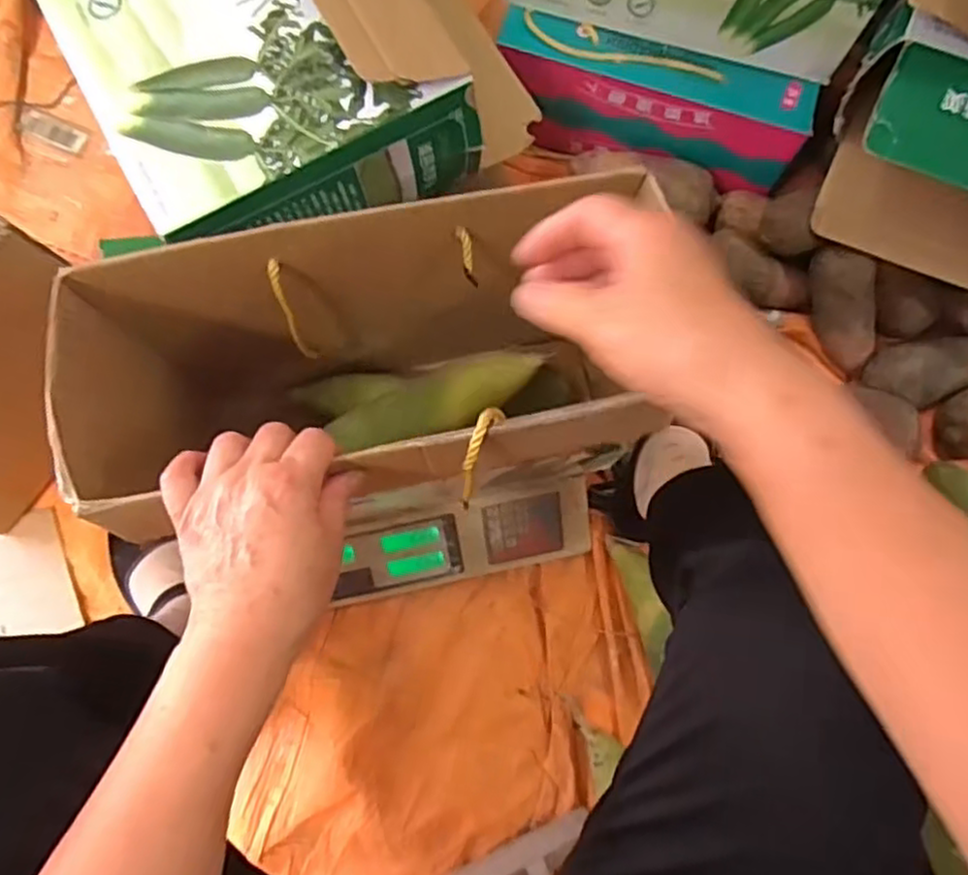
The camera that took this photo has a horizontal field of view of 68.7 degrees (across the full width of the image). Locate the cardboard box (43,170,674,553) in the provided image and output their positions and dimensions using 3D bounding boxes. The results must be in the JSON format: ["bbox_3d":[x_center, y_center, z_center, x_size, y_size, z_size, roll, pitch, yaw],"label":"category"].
[{"bbox_3d":[-0.067,-0.037,0.521,0.339,0.259,0.175,-4,76,-1],"label":"cardboard box"}]

